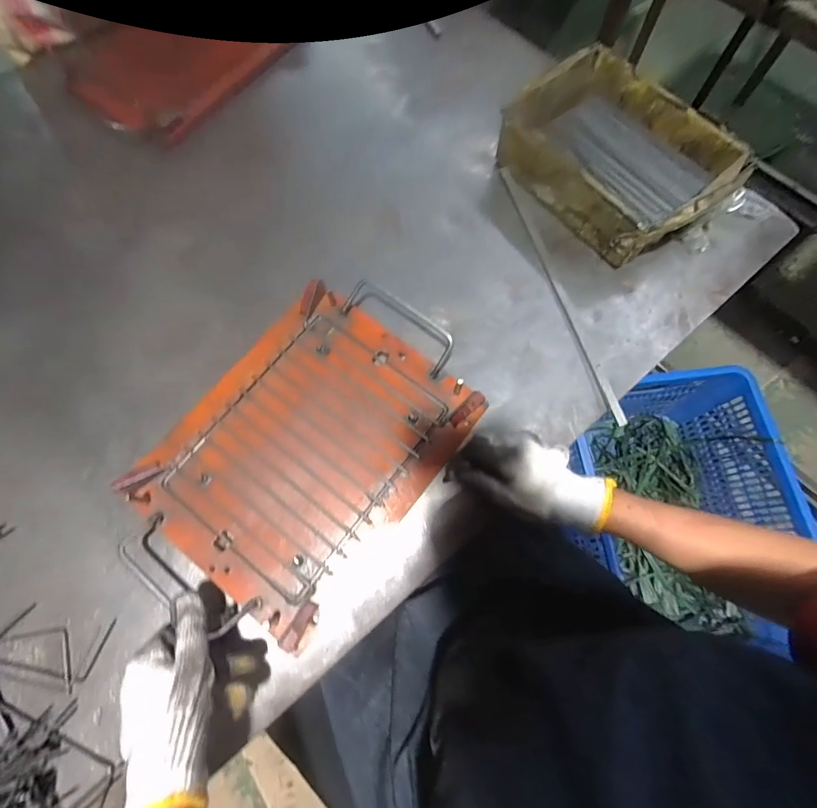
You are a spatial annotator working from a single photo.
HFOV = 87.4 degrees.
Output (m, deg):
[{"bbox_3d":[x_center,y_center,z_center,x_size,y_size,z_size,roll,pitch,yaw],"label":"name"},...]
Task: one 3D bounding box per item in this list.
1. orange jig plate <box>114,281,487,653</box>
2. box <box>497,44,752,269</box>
[{"bbox_3d":[-0.098,0.044,0.437,0.225,0.022,0.299,37,76,11],"label":"orange jig plate"},{"bbox_3d":[0.248,-0.300,0.521,0.171,0.077,0.247,-35,75,-10],"label":"box"}]

